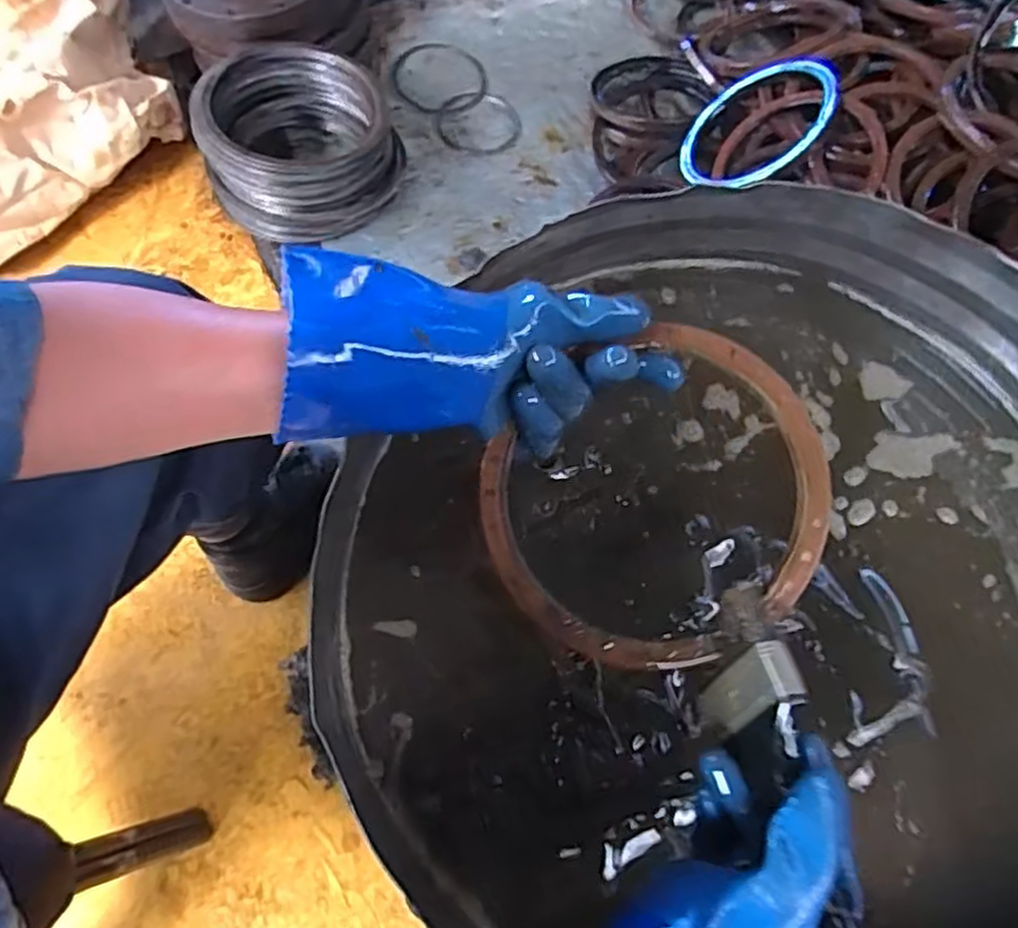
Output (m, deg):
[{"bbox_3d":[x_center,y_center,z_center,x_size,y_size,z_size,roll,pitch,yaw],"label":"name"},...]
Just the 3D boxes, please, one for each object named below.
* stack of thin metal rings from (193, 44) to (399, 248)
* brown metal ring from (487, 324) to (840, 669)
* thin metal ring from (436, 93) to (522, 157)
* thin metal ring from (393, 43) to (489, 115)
[{"bbox_3d":[-0.253,-0.393,0.899,0.223,0.136,0.211,-13,69,-8],"label":"stack of thin metal rings"},{"bbox_3d":[0.088,0.024,0.408,0.198,0.012,0.167,-36,86,-2],"label":"brown metal ring"},{"bbox_3d":[-0.041,-0.477,1.013,0.117,0.008,0.112,1,68,-2],"label":"thin metal ring"},{"bbox_3d":[-0.099,-0.557,1.047,0.133,0.010,0.138,2,69,-5],"label":"thin metal ring"}]

